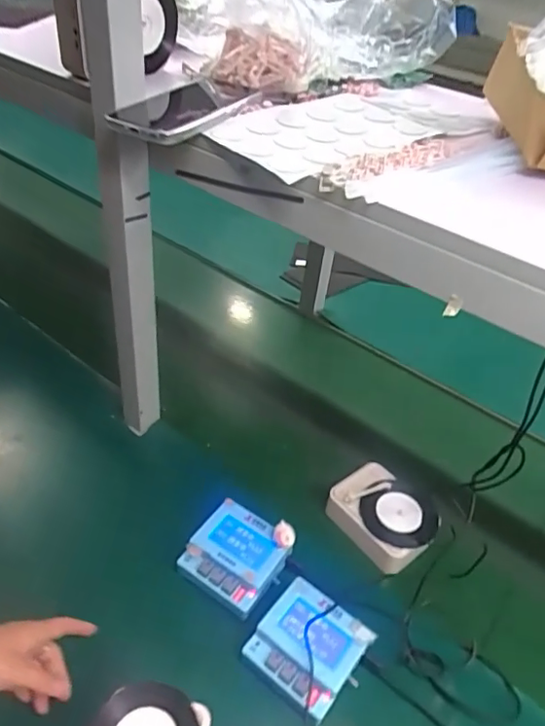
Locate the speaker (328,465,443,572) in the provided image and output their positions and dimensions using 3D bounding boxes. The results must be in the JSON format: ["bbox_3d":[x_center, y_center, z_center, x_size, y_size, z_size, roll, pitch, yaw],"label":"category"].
[{"bbox_3d":[0.148,0.202,0.725,0.099,0.052,0.132,-22,48,-30],"label":"speaker"}]

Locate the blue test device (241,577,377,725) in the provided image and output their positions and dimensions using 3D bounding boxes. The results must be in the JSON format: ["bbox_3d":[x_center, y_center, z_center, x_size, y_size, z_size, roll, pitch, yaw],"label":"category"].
[{"bbox_3d":[0.036,0.306,0.579,0.103,0.051,0.099,30,45,26],"label":"blue test device"}]

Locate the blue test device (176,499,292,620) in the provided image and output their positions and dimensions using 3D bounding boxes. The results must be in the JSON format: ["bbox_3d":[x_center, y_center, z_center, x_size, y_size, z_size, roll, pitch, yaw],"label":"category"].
[{"bbox_3d":[-0.043,0.227,0.645,0.102,0.033,0.098,27,44,23],"label":"blue test device"}]

